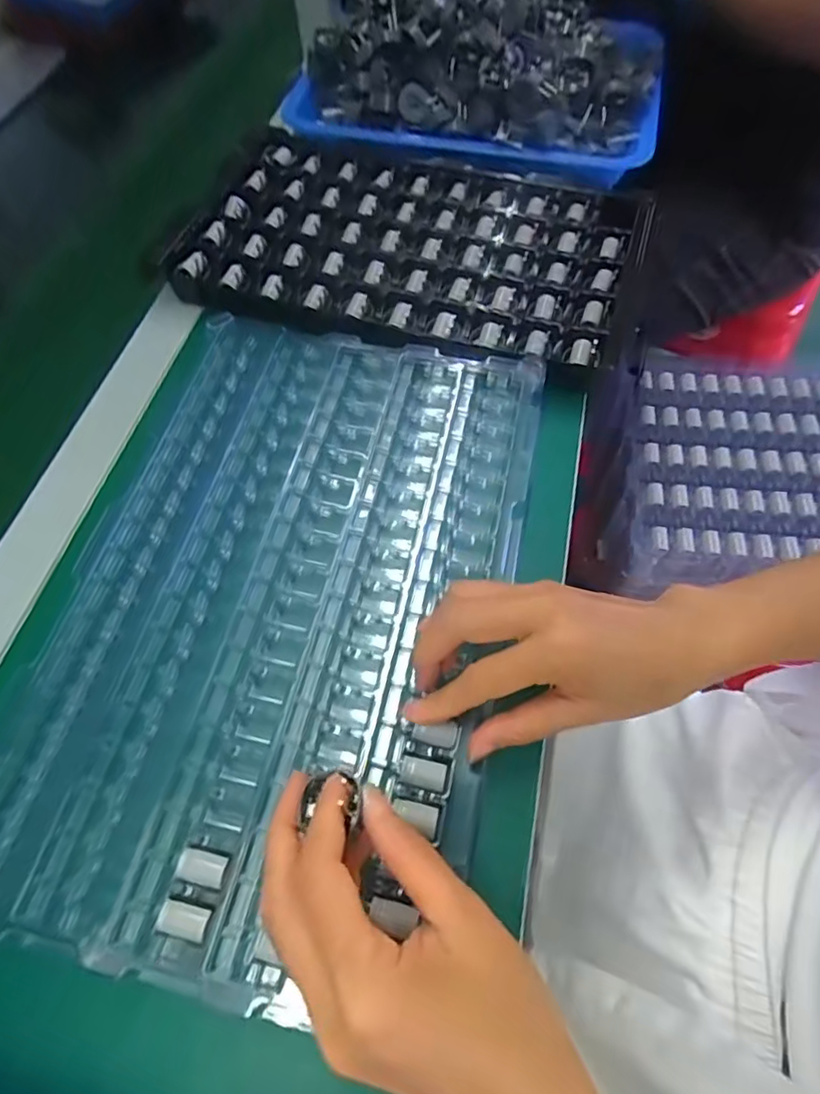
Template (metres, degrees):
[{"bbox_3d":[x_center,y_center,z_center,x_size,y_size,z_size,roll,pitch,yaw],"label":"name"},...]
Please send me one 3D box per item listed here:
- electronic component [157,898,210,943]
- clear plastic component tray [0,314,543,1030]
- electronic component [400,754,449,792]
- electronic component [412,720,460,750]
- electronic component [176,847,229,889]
[{"bbox_3d":[-0.096,0.156,0.249,0.021,0.004,0.012,12,63,9],"label":"electronic component"},{"bbox_3d":[-0.065,0.019,0.325,0.229,0.026,0.359,11,65,8],"label":"clear plastic component tray"},{"bbox_3d":[0.006,0.105,0.277,0.021,0.004,0.013,13,63,9],"label":"electronic component"},{"bbox_3d":[0.012,0.088,0.285,0.021,0.006,0.012,17,66,11],"label":"electronic component"},{"bbox_3d":[-0.091,0.140,0.259,0.021,0.004,0.013,10,63,8],"label":"electronic component"}]

